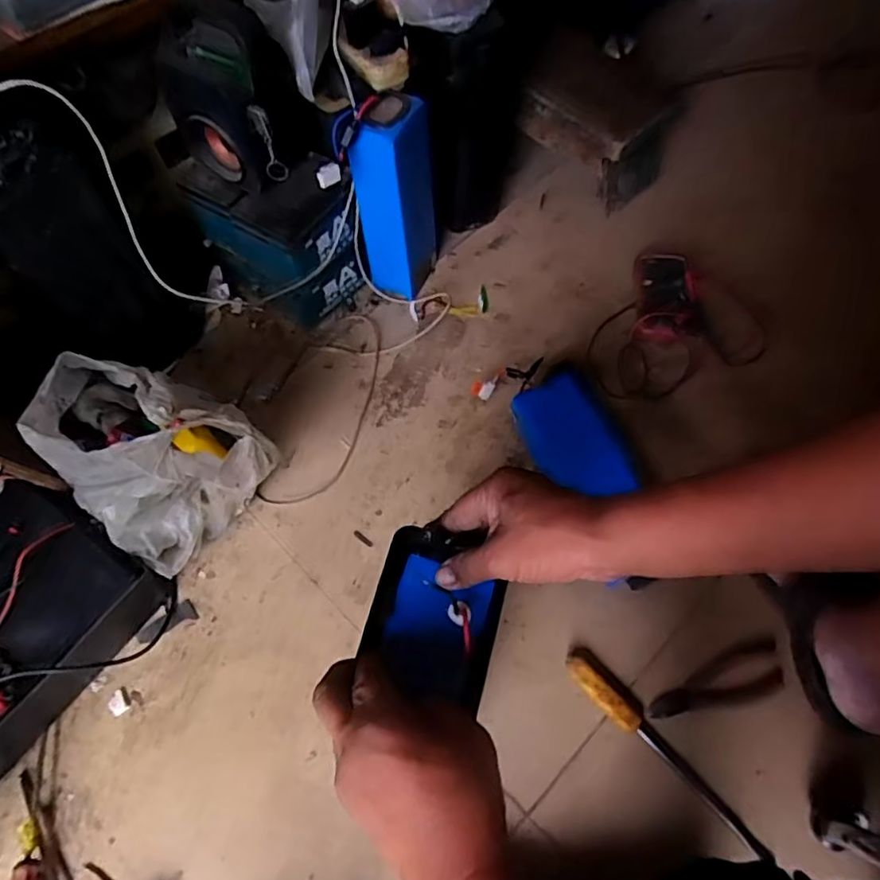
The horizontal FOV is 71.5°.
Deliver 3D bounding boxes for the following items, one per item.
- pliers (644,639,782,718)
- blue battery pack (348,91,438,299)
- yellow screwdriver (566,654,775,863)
[{"bbox_3d":[0.301,0.267,0.666,0.158,0.009,0.053,-18,64,-7],"label":"pliers"},{"bbox_3d":[-0.059,-0.329,0.841,0.073,0.267,0.122,17,65,10],"label":"blue battery pack"},{"bbox_3d":[0.228,0.324,0.636,0.028,0.019,0.247,-39,68,-17],"label":"yellow screwdriver"}]

